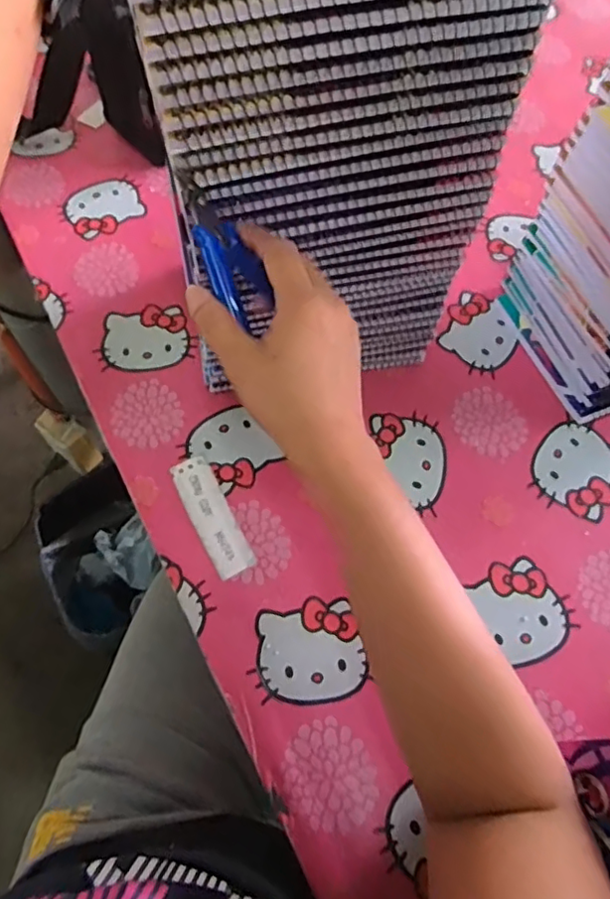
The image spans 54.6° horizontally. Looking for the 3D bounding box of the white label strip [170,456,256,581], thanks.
[{"bbox_3d":[-0.077,0.053,0.484,0.031,0.004,0.107,-25,68,-13],"label":"white label strip"}]

